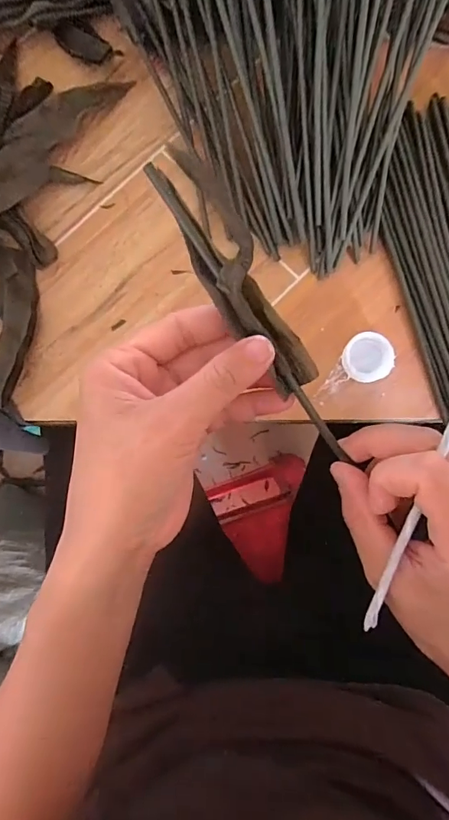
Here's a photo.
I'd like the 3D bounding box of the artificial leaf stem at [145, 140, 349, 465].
[{"bbox_3d":[0.017,-0.039,0.199,0.024,0.019,0.148,-37,109,-4],"label":"artificial leaf stem"}]

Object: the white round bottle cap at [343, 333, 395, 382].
[{"bbox_3d":[0.097,-0.035,0.312,0.032,0.013,0.032,0,83,0],"label":"white round bottle cap"}]

